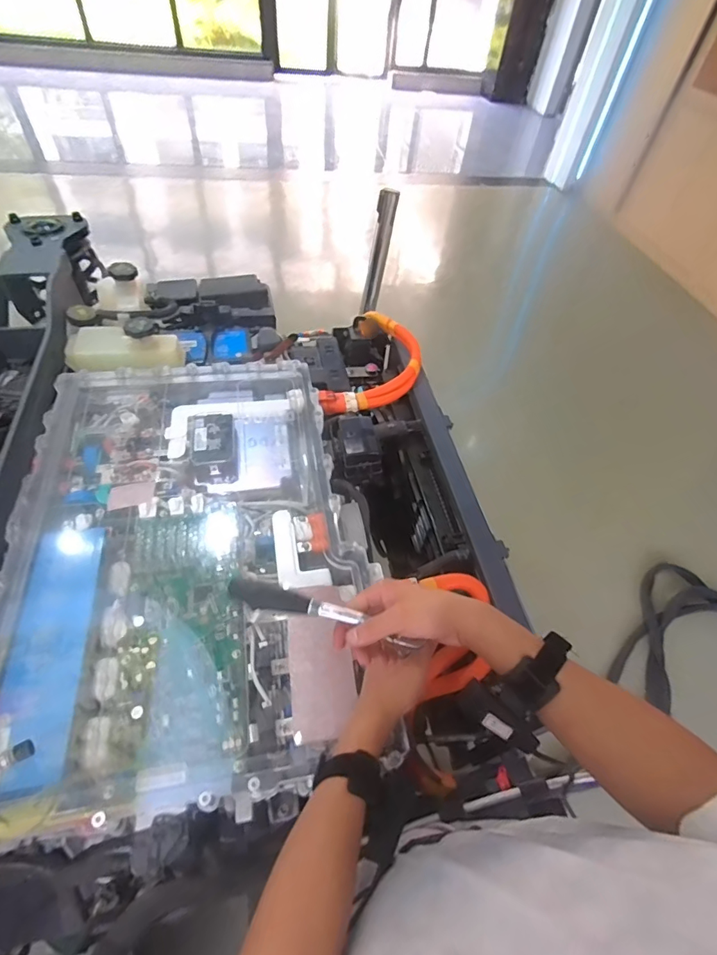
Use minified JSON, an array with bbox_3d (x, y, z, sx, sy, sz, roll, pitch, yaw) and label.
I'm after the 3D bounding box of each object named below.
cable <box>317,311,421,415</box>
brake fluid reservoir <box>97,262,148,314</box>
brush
[{"bbox_3d":[0.042,-0.229,0.963,0.162,0.062,0.297,19,52,10],"label":"cable"},{"bbox_3d":[-0.467,-0.369,0.902,0.091,0.060,0.097,-24,57,-22],"label":"brake fluid reservoir"},{"bbox_3d":[-0.036,0.129,0.437,0.186,0.013,0.026,15,52,6],"label":"brush"}]

